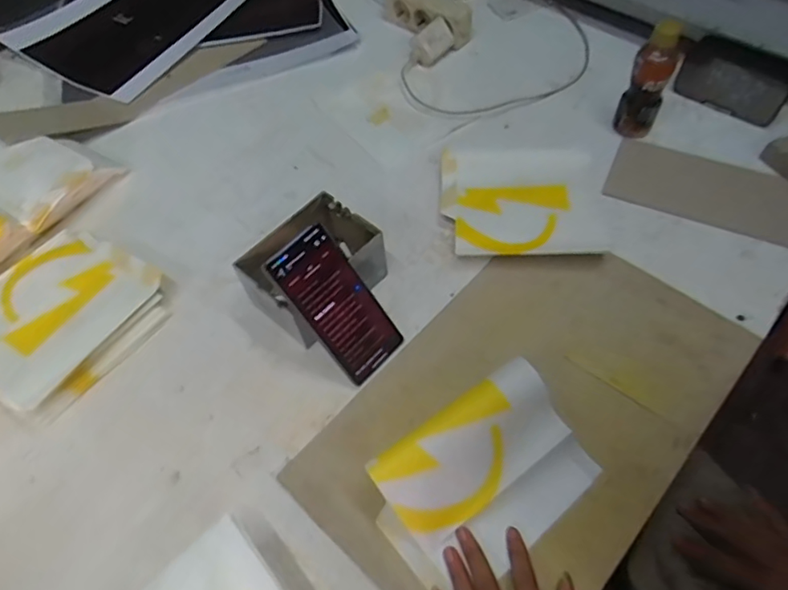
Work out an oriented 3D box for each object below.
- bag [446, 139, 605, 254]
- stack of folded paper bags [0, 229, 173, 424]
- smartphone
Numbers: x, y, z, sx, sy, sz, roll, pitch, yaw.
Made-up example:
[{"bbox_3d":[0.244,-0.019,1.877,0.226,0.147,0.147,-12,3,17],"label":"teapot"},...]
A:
[{"bbox_3d":[0.158,-0.122,0.673,0.190,0.022,0.191,1,57,5],"label":"bag"},{"bbox_3d":[-0.393,0.023,0.640,0.199,0.041,0.206,30,64,21],"label":"stack of folded paper bags"},{"bbox_3d":[-0.056,0.011,0.560,0.075,0.163,0.008,-43,24,-19],"label":"smartphone"}]

